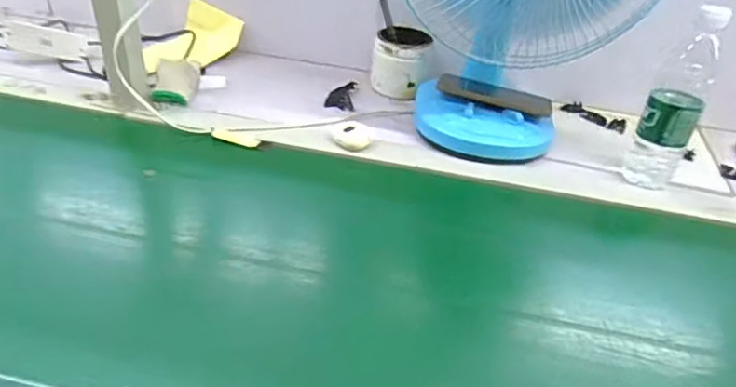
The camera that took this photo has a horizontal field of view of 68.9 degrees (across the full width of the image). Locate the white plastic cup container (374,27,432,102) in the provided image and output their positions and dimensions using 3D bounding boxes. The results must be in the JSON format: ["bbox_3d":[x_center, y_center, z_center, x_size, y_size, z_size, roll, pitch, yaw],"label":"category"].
[{"bbox_3d":[0.052,-0.214,0.859,0.091,0.087,0.084,8,38,1],"label":"white plastic cup container"}]

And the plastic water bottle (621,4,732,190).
[{"bbox_3d":[0.377,-0.108,0.654,0.067,0.219,0.059,28,43,24],"label":"plastic water bottle"}]

